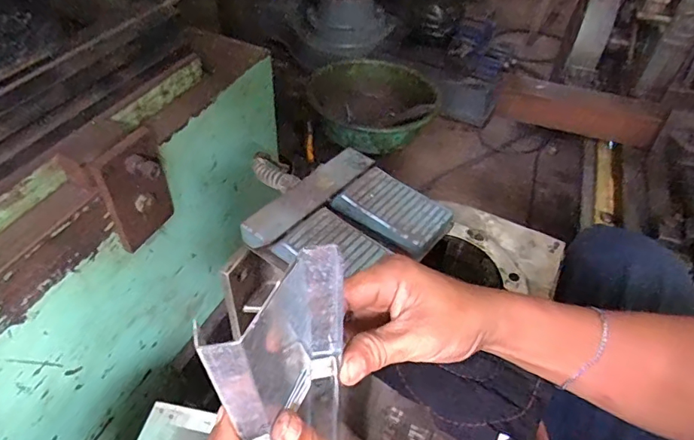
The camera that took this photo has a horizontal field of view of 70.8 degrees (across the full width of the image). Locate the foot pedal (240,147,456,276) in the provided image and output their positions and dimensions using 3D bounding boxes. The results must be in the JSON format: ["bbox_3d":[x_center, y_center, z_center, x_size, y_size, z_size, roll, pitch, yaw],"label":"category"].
[{"bbox_3d":[0.005,0.007,0.491,0.153,0.042,0.166,31,50,26],"label":"foot pedal"}]

